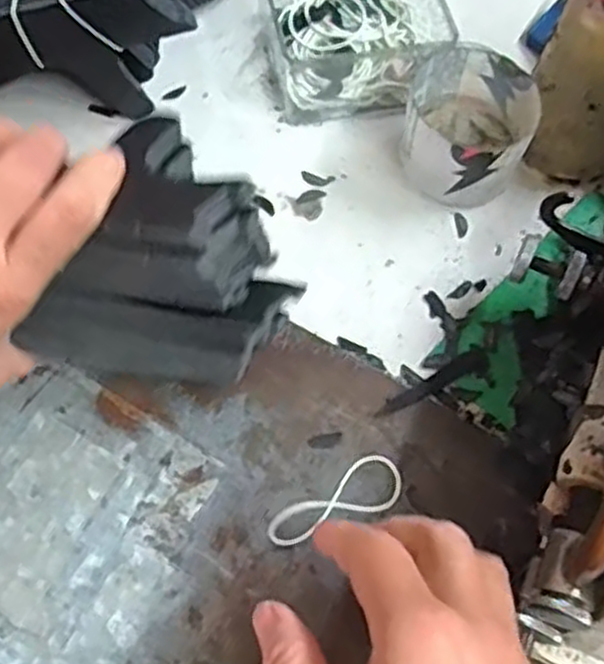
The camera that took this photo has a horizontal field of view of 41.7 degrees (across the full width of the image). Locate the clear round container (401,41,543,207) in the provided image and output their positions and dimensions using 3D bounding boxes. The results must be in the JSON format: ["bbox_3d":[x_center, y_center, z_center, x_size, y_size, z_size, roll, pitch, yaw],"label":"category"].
[{"bbox_3d":[0.090,-0.111,0.435,0.067,0.051,0.071,1,63,-1],"label":"clear round container"}]

